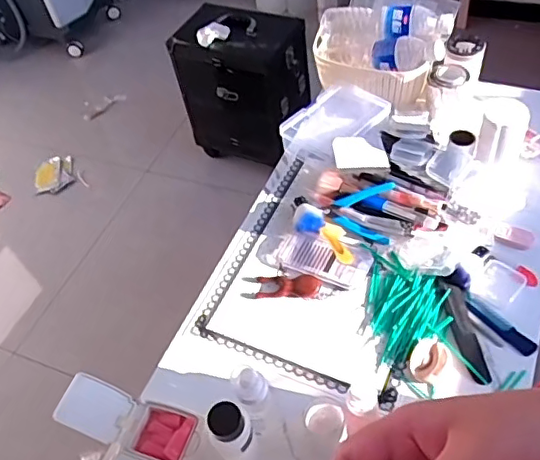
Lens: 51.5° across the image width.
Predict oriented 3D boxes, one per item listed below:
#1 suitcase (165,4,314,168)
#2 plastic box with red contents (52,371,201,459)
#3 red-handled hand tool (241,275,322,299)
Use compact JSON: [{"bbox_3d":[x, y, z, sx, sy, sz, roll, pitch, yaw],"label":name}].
[{"bbox_3d":[-0.080,-0.453,1.870,0.387,0.476,0.240,16,55,21],"label":"suitcase"},{"bbox_3d":[-0.166,0.228,0.669,0.170,0.043,0.065,11,54,18],"label":"plastic box with red contents"},{"bbox_3d":[0.015,0.078,0.798,0.110,0.020,0.038,3,49,7],"label":"red-handled hand tool"}]

